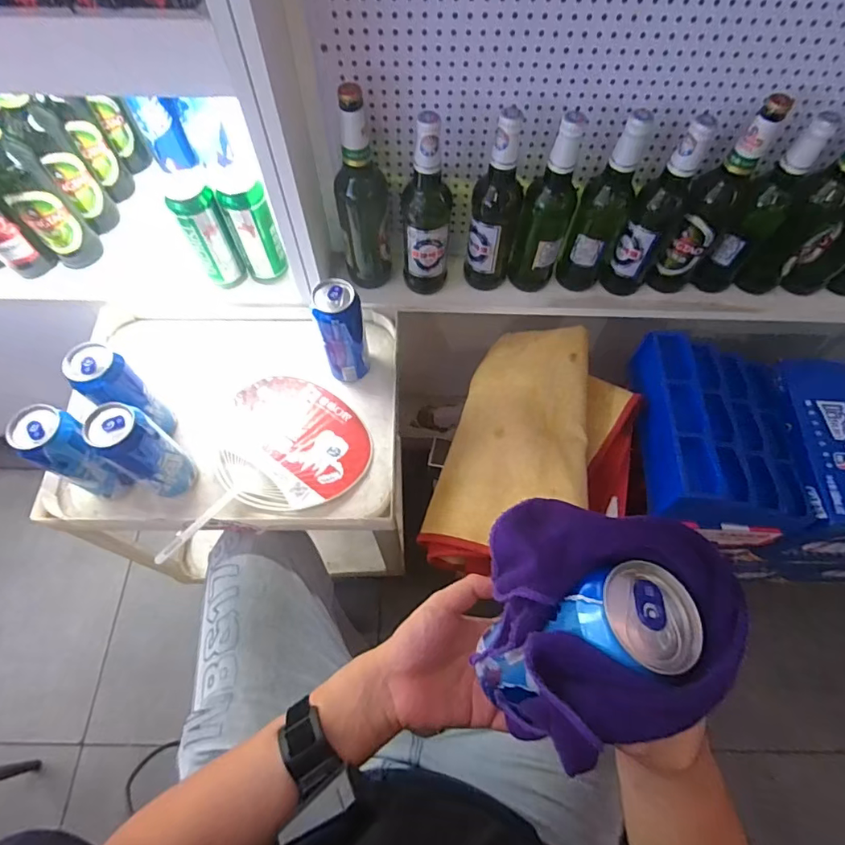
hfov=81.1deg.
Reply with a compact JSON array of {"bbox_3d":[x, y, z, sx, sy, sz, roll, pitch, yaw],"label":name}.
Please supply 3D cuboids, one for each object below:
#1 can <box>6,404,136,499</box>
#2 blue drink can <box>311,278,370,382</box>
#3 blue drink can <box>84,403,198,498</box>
[{"bbox_3d":[-0.430,0.039,0.615,0.069,0.160,0.060,32,68,14],"label":"can"},{"bbox_3d":[-0.111,-0.125,0.691,0.058,0.157,0.066,-12,65,-7],"label":"blue drink can"},{"bbox_3d":[-0.346,0.037,0.620,0.067,0.157,0.060,36,69,15],"label":"blue drink can"}]

